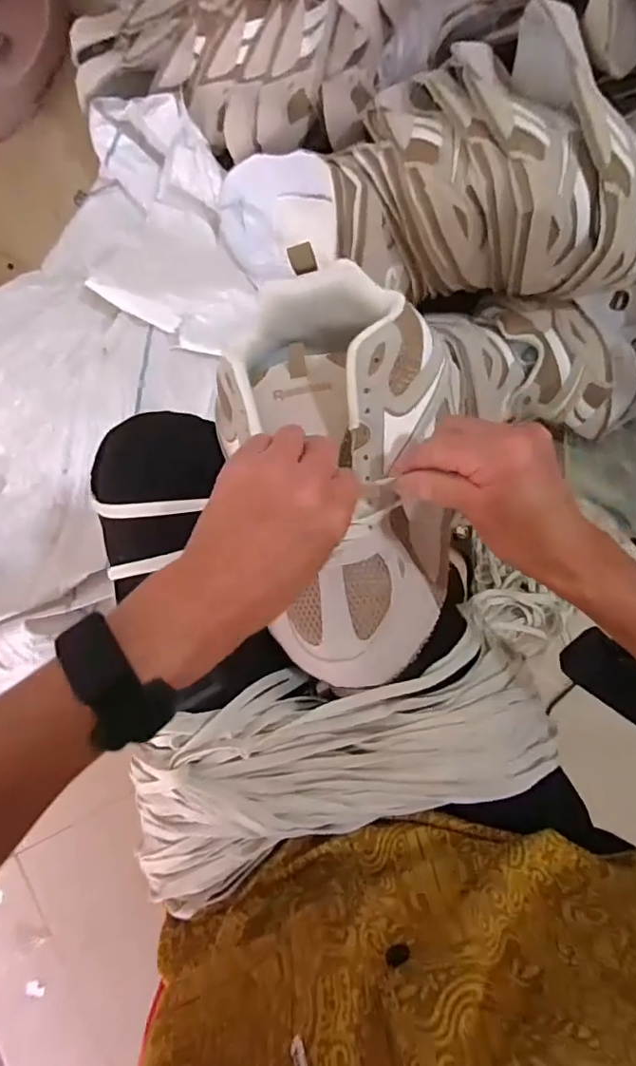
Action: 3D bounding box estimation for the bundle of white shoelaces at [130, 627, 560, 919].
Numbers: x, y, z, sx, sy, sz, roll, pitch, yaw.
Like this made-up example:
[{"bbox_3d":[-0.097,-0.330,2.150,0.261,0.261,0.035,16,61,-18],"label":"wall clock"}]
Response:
[{"bbox_3d":[0.008,0.151,0.366,0.293,0.051,0.125,-22,86,4],"label":"bundle of white shoelaces"}]

